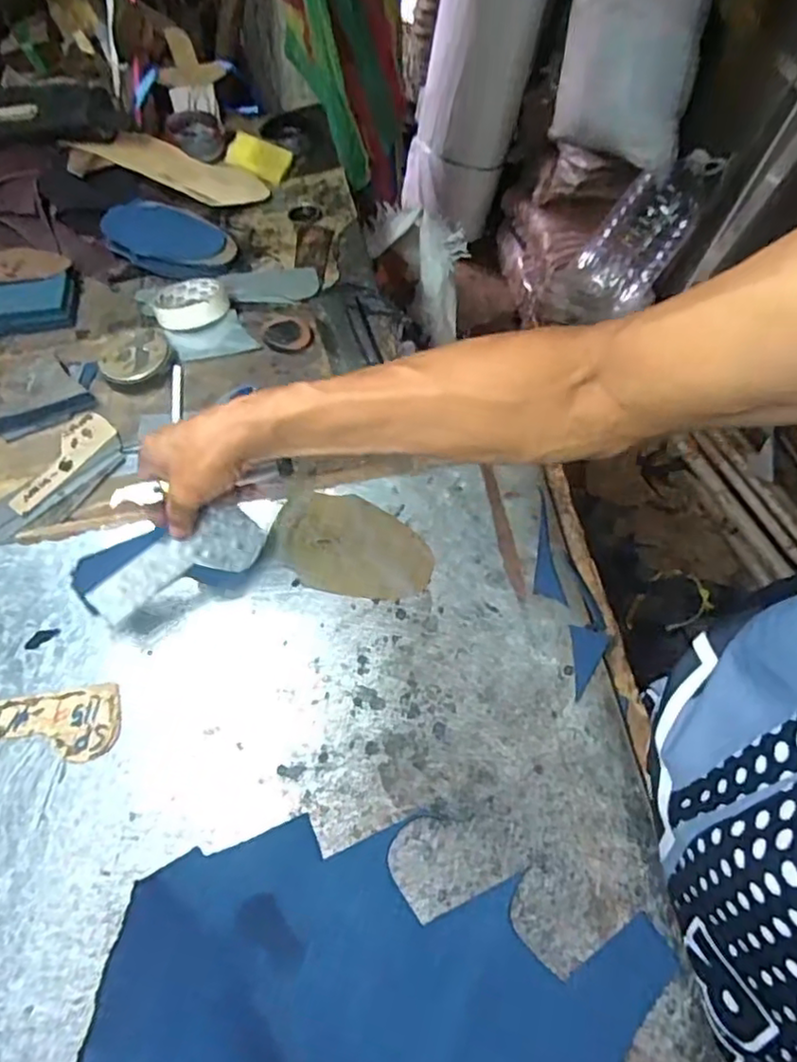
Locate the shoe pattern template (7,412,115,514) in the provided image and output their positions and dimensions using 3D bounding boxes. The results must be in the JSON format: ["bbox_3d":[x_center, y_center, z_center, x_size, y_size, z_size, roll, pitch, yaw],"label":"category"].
[{"bbox_3d":[-0.343,-0.072,0.650,0.055,0.004,0.127,27,64,17],"label":"shoe pattern template"}]

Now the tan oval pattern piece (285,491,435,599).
[{"bbox_3d":[-0.034,0.013,0.559,0.128,0.007,0.089,12,60,9],"label":"tan oval pattern piece"}]

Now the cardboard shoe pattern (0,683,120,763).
[{"bbox_3d":[-0.279,0.153,0.496,0.125,0.004,0.055,-9,59,-3],"label":"cardboard shoe pattern"}]

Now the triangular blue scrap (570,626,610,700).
[{"bbox_3d":[0.144,0.101,0.495,0.029,0.006,0.055,11,60,9],"label":"triangular blue scrap"}]

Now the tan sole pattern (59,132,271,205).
[{"bbox_3d":[-0.304,-0.490,0.867,0.248,0.017,0.086,17,57,-9],"label":"tan sole pattern"}]

